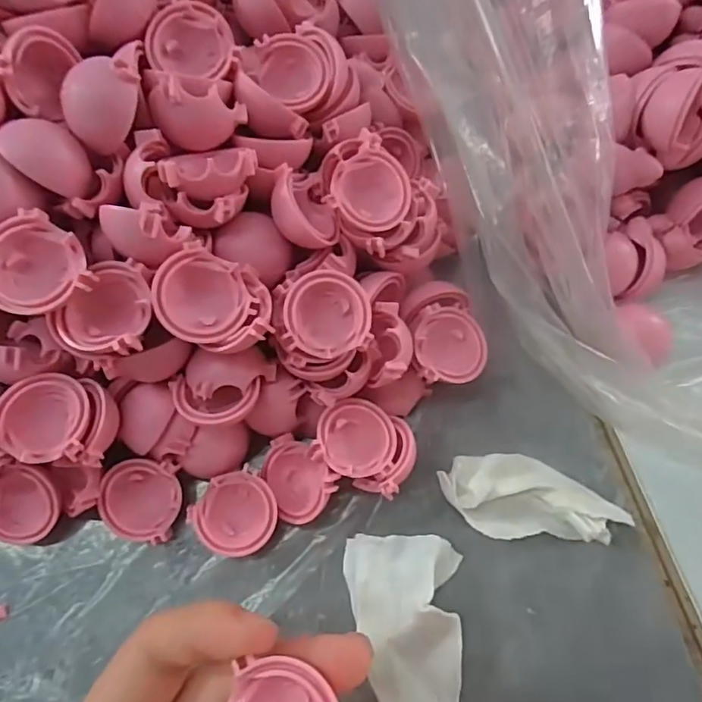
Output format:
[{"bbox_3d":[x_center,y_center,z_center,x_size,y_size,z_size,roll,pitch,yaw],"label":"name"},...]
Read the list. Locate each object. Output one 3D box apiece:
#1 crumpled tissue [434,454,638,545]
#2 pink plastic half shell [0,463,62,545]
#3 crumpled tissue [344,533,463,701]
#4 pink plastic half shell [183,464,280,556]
[{"bbox_3d":[0.070,0.055,0.203,0.068,0.015,0.030,4,69,-1],"label":"crumpled tissue"},{"bbox_3d":[-0.122,0.057,0.196,0.029,0.012,0.029,-6,87,11],"label":"pink plastic half shell"},{"bbox_3d":[0.019,0.099,0.186,0.039,0.015,0.065,2,69,-2],"label":"crumpled tissue"},{"bbox_3d":[-0.042,0.060,0.198,0.029,0.016,0.028,1,69,-2],"label":"pink plastic half shell"}]

